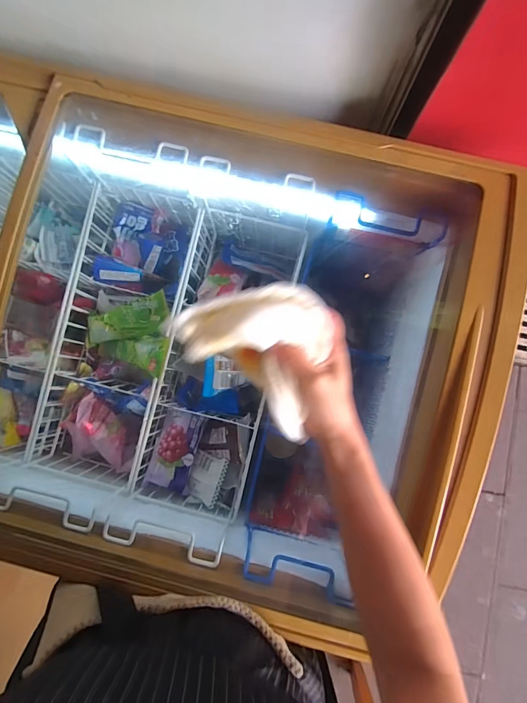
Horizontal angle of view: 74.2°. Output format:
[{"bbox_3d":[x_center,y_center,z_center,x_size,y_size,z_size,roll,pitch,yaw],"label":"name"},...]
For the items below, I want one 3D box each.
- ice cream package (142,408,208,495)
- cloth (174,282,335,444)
[{"bbox_3d":[-0.166,0.187,0.659,0.079,0.044,0.143,14,82,2],"label":"ice cream package"},{"bbox_3d":[0.008,-0.009,0.331,0.148,0.069,0.117,38,84,5],"label":"cloth"}]

